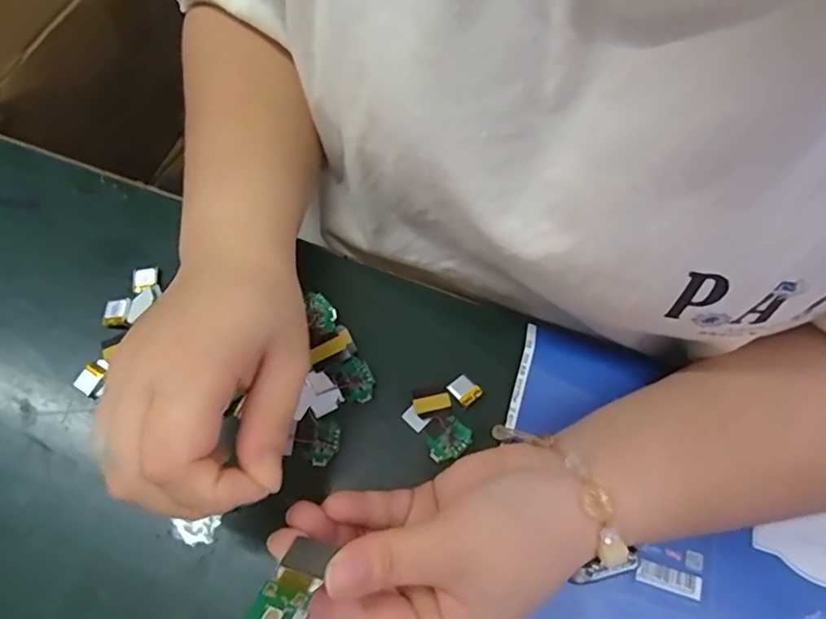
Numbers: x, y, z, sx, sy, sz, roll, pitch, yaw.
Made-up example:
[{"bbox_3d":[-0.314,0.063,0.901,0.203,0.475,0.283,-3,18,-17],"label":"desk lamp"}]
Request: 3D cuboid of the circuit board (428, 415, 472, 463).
[{"bbox_3d":[0.020,0.074,0.313,0.018,0.004,0.025,42,72,15],"label":"circuit board"}]

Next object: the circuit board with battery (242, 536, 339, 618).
[{"bbox_3d":[-0.045,0.103,0.205,0.024,0.005,0.035,2,38,33],"label":"circuit board with battery"}]

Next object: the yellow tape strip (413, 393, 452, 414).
[{"bbox_3d":[0.011,0.054,0.323,0.021,0.005,0.009,-13,68,-7],"label":"yellow tape strip"}]

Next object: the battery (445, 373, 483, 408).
[{"bbox_3d":[0.030,0.046,0.324,0.014,0.004,0.017,-39,73,-16],"label":"battery"}]

